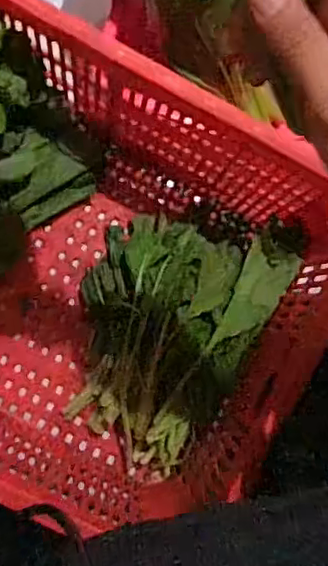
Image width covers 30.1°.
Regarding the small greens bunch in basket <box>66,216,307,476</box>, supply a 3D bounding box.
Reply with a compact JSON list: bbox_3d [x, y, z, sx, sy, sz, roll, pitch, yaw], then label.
[{"bbox_3d":[-0.003,0.042,0.753,0.213,0.125,0.326,30,84,-4],"label":"small greens bunch in basket"}]

